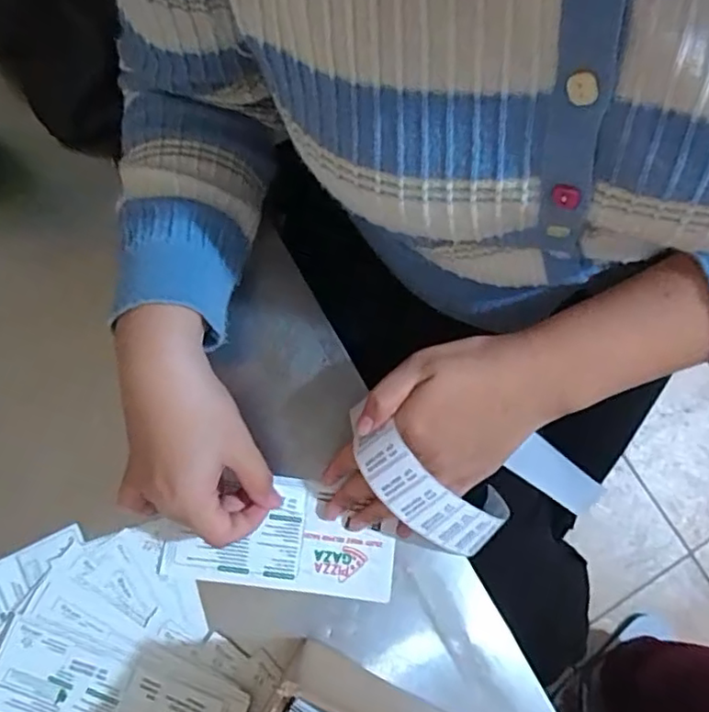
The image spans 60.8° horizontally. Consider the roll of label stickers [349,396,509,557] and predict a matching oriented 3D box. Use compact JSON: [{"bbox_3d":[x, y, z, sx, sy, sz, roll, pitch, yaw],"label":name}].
[{"bbox_3d":[0.045,0.085,0.385,0.122,0.048,0.047,40,80,-20],"label":"roll of label stickers"}]

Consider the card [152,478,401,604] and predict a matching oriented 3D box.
[{"bbox_3d":[-0.049,0.121,0.408,0.151,0.004,0.071,8,82,1],"label":"card"}]

